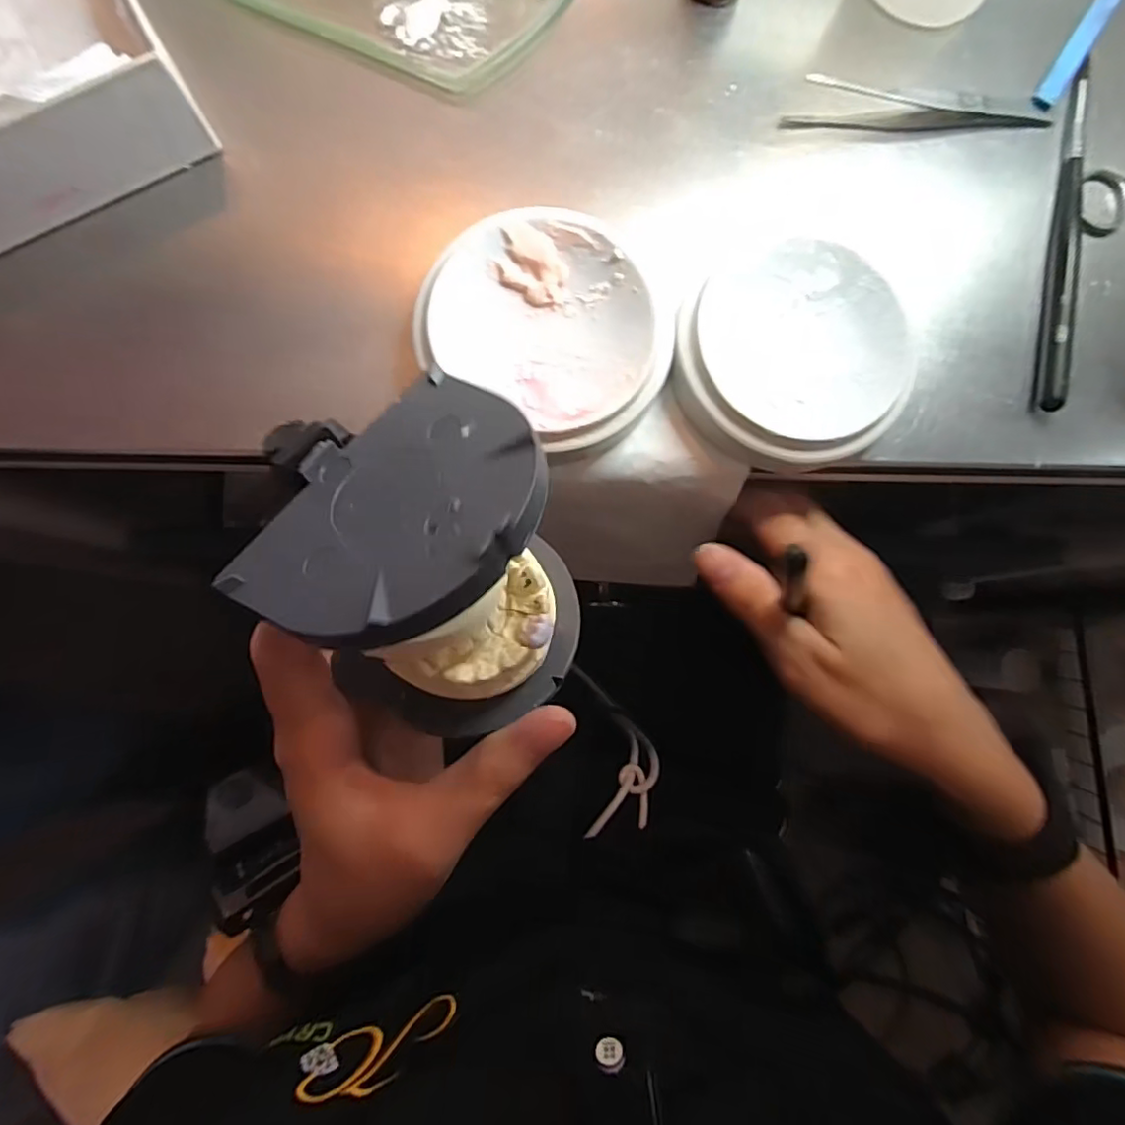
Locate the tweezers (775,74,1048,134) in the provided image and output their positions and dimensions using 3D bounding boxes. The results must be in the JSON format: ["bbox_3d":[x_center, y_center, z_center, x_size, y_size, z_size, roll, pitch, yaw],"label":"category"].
[{"bbox_3d":[0.152,-0.195,0.256,0.118,0.005,0.019,-1,83,-3],"label":"tweezers"}]

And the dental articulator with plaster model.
[{"bbox_3d":[-0.030,0.004,0.147,0.062,0.078,0.082,-26,86,-5],"label":"dental articulator with plaster model"}]

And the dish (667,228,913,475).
[{"bbox_3d":[0.086,-0.079,0.231,0.084,0.024,0.082,0,83,-3],"label":"dish"}]

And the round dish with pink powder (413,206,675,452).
[{"bbox_3d":[-0.003,-0.087,0.226,0.088,0.026,0.079,37,83,2],"label":"round dish with pink powder"}]

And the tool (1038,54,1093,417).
[{"bbox_3d":[0.213,-0.140,0.252,0.009,0.011,0.159,13,83,-2],"label":"tool"}]

